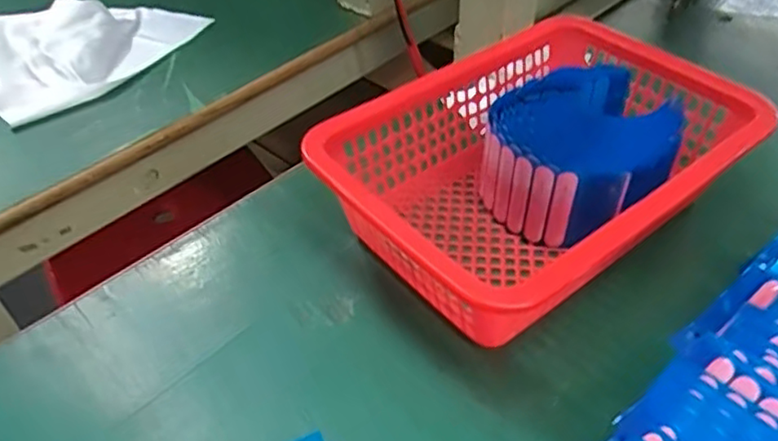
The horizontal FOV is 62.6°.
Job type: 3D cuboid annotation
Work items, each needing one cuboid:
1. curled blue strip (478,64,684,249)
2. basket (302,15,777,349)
[{"bbox_3d":[0.110,-0.038,0.373,0.098,0.057,0.116,22,48,23],"label":"curled blue strip"},{"bbox_3d":[0.084,-0.028,0.358,0.224,0.064,0.155,-31,51,-28],"label":"basket"}]

